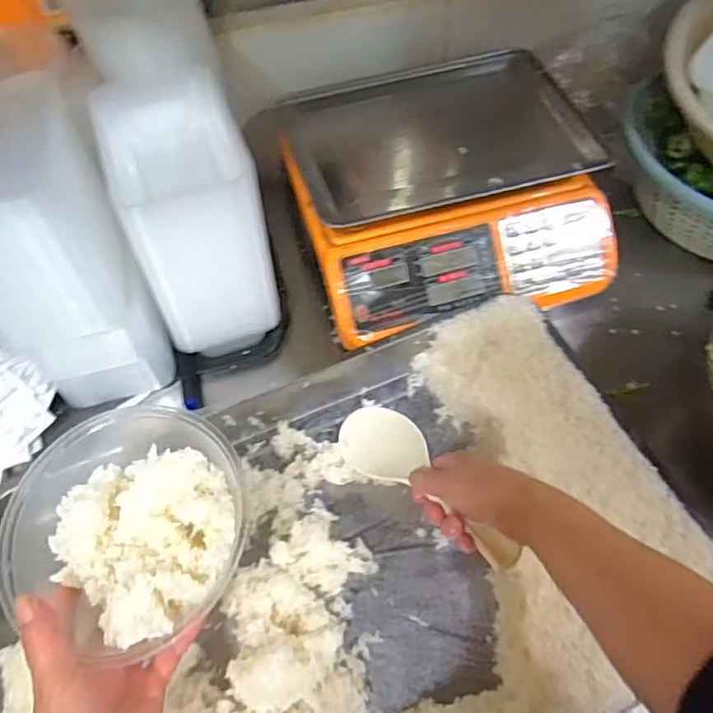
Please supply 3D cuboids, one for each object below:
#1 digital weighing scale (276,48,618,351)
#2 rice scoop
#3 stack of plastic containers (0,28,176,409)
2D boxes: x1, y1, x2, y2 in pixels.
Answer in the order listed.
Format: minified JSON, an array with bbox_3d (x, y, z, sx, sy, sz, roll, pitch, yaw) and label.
[{"bbox_3d":[0.106,-0.212,0.725,0.349,0.119,0.358,-13,57,-6],"label":"digital weighing scale"},{"bbox_3d":[0.059,0.113,0.545,0.068,0.014,0.227,-33,40,-18],"label":"rice scoop"},{"bbox_3d":[-0.293,-0.113,0.586,0.140,0.270,0.208,-18,58,-9],"label":"stack of plastic containers"}]

